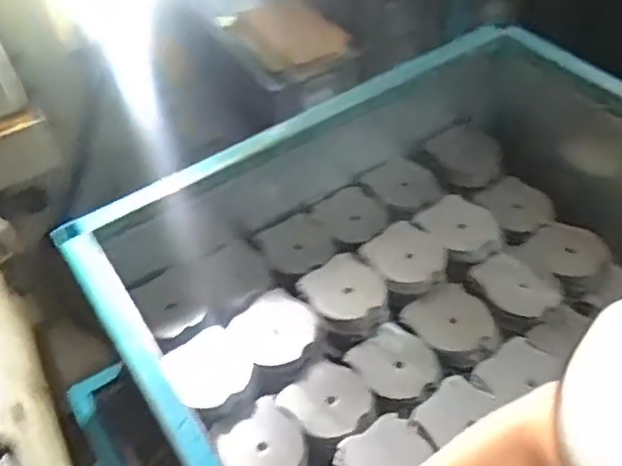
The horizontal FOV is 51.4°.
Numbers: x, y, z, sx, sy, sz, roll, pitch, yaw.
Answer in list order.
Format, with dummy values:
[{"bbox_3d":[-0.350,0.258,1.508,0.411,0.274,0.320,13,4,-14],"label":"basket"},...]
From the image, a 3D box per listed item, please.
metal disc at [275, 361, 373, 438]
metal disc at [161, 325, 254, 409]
[{"bbox_3d":[0.028,0.279,1.081,0.124,0.024,0.117,-3,48,4],"label":"metal disc"},{"bbox_3d":[-0.181,0.238,1.131,0.127,0.014,0.124,-35,85,-22],"label":"metal disc"}]

